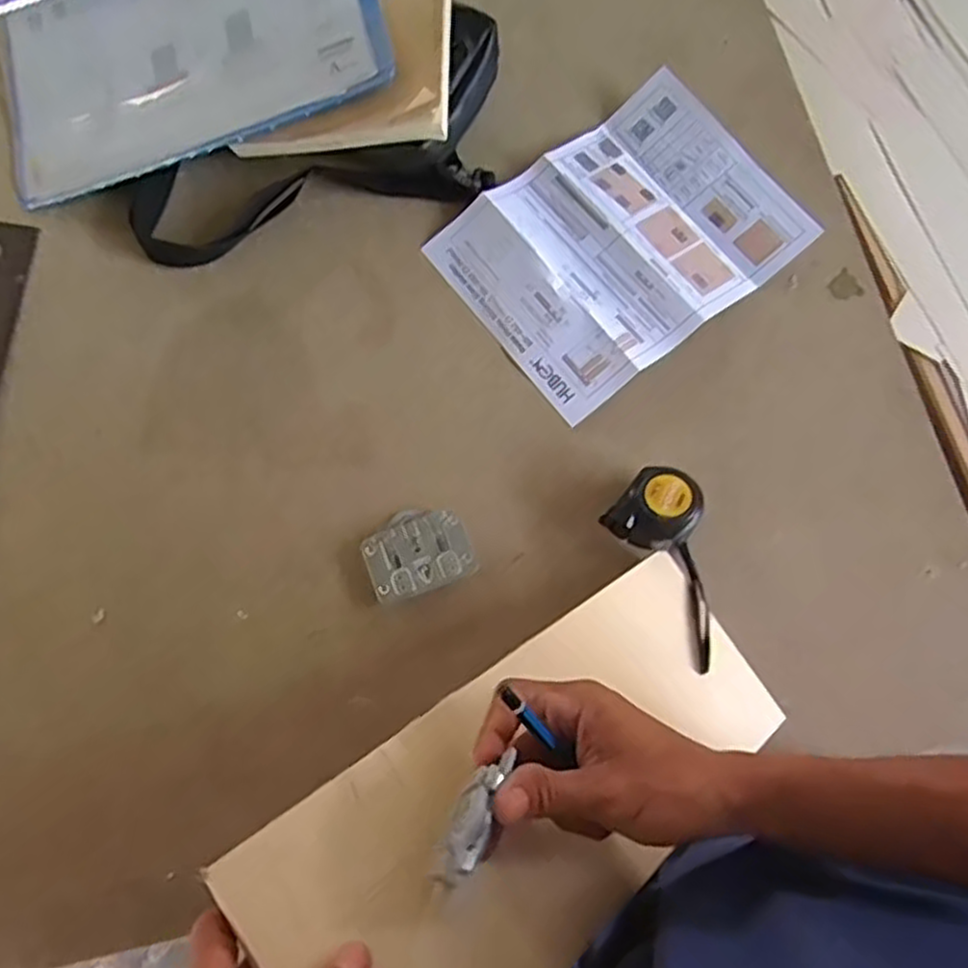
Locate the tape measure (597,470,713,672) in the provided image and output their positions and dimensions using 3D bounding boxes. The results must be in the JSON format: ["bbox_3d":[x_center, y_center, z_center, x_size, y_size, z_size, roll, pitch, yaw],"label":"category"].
[{"bbox_3d":[0.150,0.056,0.571,0.073,0.037,0.143,-30,78,-7],"label":"tape measure"}]

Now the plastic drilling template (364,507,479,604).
[{"bbox_3d":[-0.052,0.053,0.587,0.080,0.011,0.065,-22,77,-5],"label":"plastic drilling template"}]

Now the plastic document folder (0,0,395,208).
[{"bbox_3d":[-0.263,-0.391,0.668,0.349,0.019,0.217,-15,79,8],"label":"plastic document folder"}]

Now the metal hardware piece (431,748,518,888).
[{"bbox_3d":[-0.004,0.153,0.351,0.019,0.011,0.066,27,62,6],"label":"metal hardware piece"}]

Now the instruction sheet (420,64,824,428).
[{"bbox_3d":[0.119,-0.214,0.656,0.276,0.016,0.207,-37,79,-9],"label":"instruction sheet"}]

